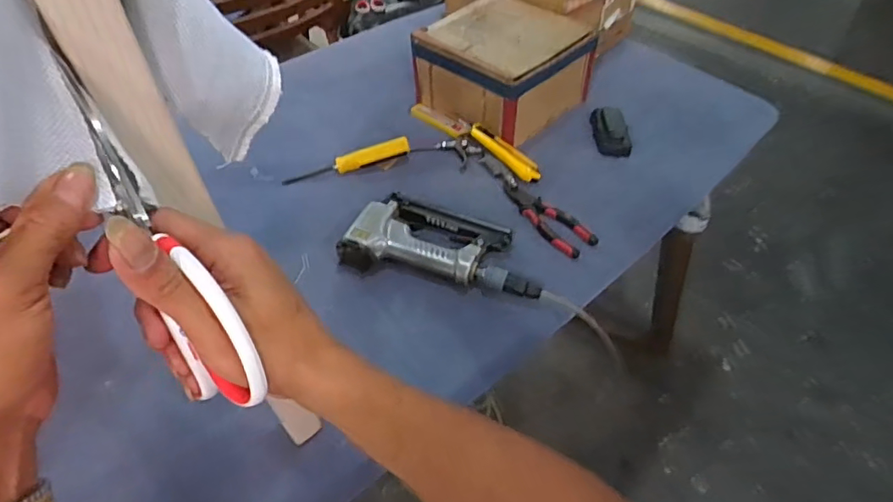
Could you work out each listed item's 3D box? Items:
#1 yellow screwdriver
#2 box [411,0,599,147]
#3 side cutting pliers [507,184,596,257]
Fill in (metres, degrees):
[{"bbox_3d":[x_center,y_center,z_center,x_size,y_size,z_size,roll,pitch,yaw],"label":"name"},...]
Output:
[{"bbox_3d":[-0.150,-0.138,0.814,0.191,0.030,0.032,-16,49,-15],"label":"yellow screwdriver"},{"bbox_3d":[0.095,-0.307,0.900,0.220,0.123,0.229,36,56,29],"label":"box"},{"bbox_3d":[0.138,-0.049,0.747,0.052,0.019,0.148,-34,62,-25],"label":"side cutting pliers"}]

